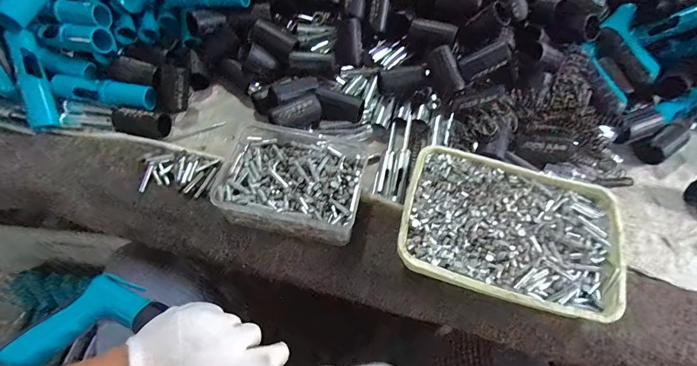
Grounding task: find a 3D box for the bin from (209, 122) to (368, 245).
[{"bbox_3d":[-0.058,0.003,0.388,0.147,0.054,0.109,11,58,5],"label":"bin"}]

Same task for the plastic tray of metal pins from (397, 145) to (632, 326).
[{"bbox_3d":[0.157,0.050,0.362,0.199,0.046,0.141,16,59,8],"label":"plastic tray of metal pins"}]

